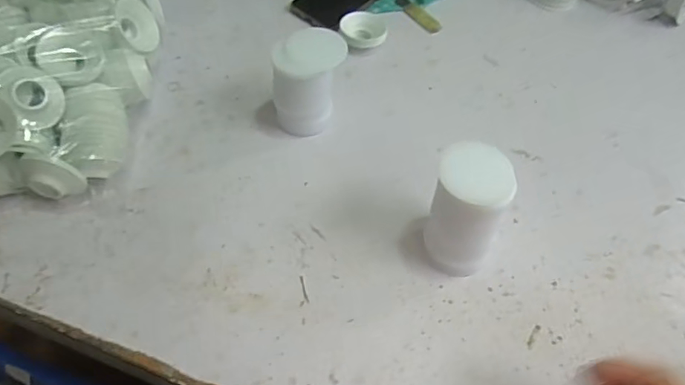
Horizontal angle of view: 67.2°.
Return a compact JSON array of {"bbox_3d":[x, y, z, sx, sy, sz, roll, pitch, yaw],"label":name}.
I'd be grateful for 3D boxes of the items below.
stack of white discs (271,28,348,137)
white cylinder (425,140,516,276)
[{"bbox_3d":[-0.037,-0.113,0.530,0.058,0.093,0.067,31,57,18],"label":"stack of white discs"},{"bbox_3d":[0.105,0.015,0.439,0.064,0.109,0.061,25,55,14],"label":"white cylinder"}]

